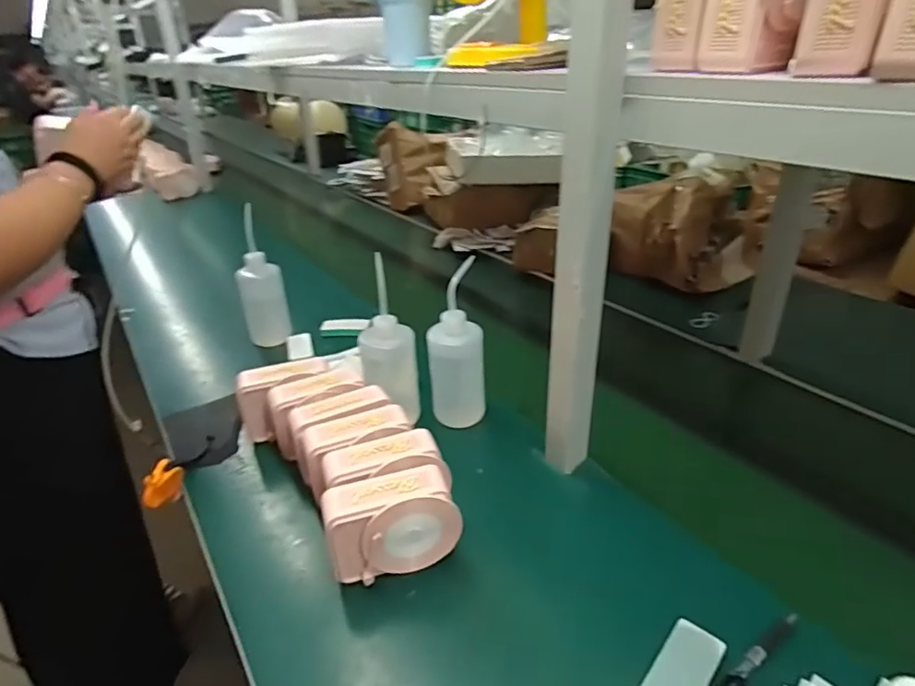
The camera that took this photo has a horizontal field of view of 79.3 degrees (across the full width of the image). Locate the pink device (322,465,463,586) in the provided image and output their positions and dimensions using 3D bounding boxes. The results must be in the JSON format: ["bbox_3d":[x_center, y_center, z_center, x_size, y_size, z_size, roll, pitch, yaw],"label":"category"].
[{"bbox_3d":[-0.064,0.190,0.572,0.135,0.089,0.059,-11,29,-14],"label":"pink device"}]

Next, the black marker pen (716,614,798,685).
[{"bbox_3d":[0.260,0.283,0.486,0.137,0.018,0.017,-22,33,-31],"label":"black marker pen"}]

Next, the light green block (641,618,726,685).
[{"bbox_3d":[0.192,0.283,0.473,0.043,0.014,0.093,21,37,37],"label":"light green block"}]

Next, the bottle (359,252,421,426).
[{"bbox_3d":[-0.096,0.007,0.762,0.075,0.224,0.070,-8,29,-8],"label":"bottle"}]

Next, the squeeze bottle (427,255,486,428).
[{"bbox_3d":[-0.001,0.006,0.774,0.075,0.218,0.068,-1,28,4],"label":"squeeze bottle"}]

